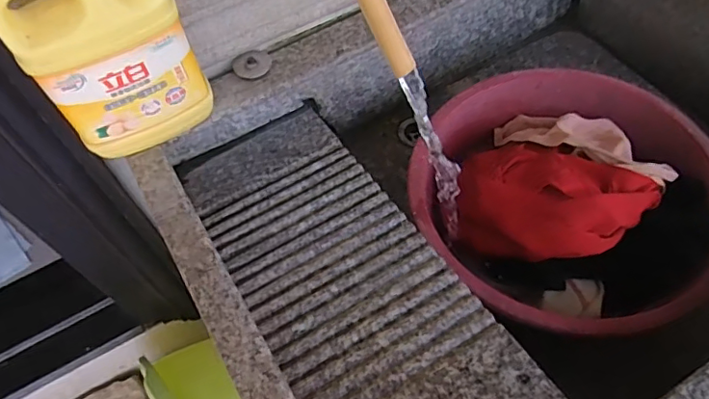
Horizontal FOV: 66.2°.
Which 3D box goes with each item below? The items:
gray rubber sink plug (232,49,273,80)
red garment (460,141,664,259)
[{"bbox_3d":[-0.124,-0.166,0.668,0.046,0.014,0.035,-32,63,-19],"label":"gray rubber sink plug"},{"bbox_3d":[0.225,0.001,0.633,0.206,0.094,0.144,20,59,11],"label":"red garment"}]

